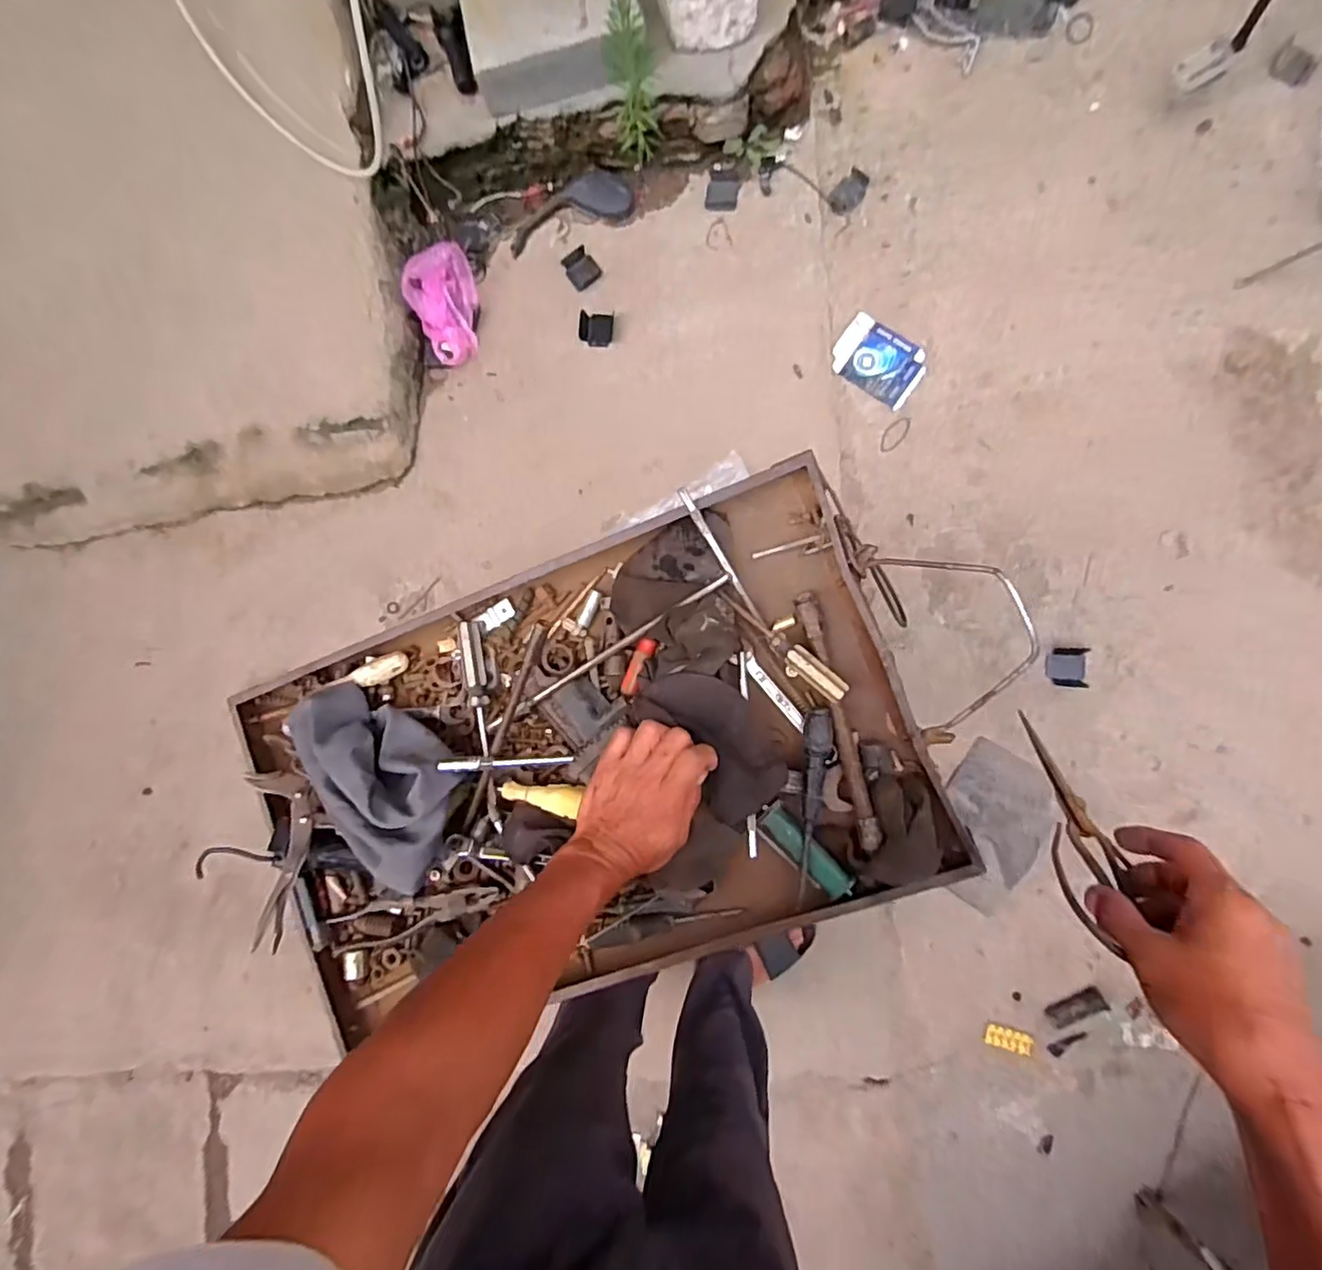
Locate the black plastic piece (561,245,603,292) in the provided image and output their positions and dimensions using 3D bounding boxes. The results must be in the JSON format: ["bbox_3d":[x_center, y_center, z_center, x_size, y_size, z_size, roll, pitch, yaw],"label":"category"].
[{"bbox_3d":[-0.179,-0.812,1.390,0.072,0.015,0.084,-40,85,6],"label":"black plastic piece"}]

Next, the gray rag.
[{"bbox_3d":[-0.285,0.137,0.599,0.198,0.067,0.139,31,90,8],"label":"gray rag"}]

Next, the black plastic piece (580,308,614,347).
[{"bbox_3d":[-0.144,-0.674,1.386,0.076,0.016,0.073,7,91,7],"label":"black plastic piece"}]

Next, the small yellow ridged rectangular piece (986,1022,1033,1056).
[{"bbox_3d":[0.682,0.793,1.226,0.083,0.010,0.041,9,91,7],"label":"small yellow ridged rectangular piece"}]

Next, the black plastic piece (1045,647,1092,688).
[{"bbox_3d":[0.806,0.063,1.243,0.079,0.016,0.078,4,91,7],"label":"black plastic piece"}]

